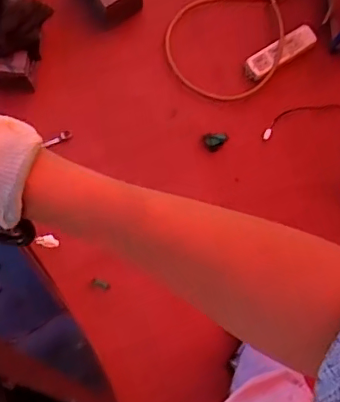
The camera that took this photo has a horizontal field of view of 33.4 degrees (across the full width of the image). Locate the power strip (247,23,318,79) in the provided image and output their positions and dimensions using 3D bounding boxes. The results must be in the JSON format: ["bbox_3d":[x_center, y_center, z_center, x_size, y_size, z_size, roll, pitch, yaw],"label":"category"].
[{"bbox_3d":[0.264,-0.354,1.359,0.194,0.036,0.063,-33,82,-7],"label":"power strip"}]

